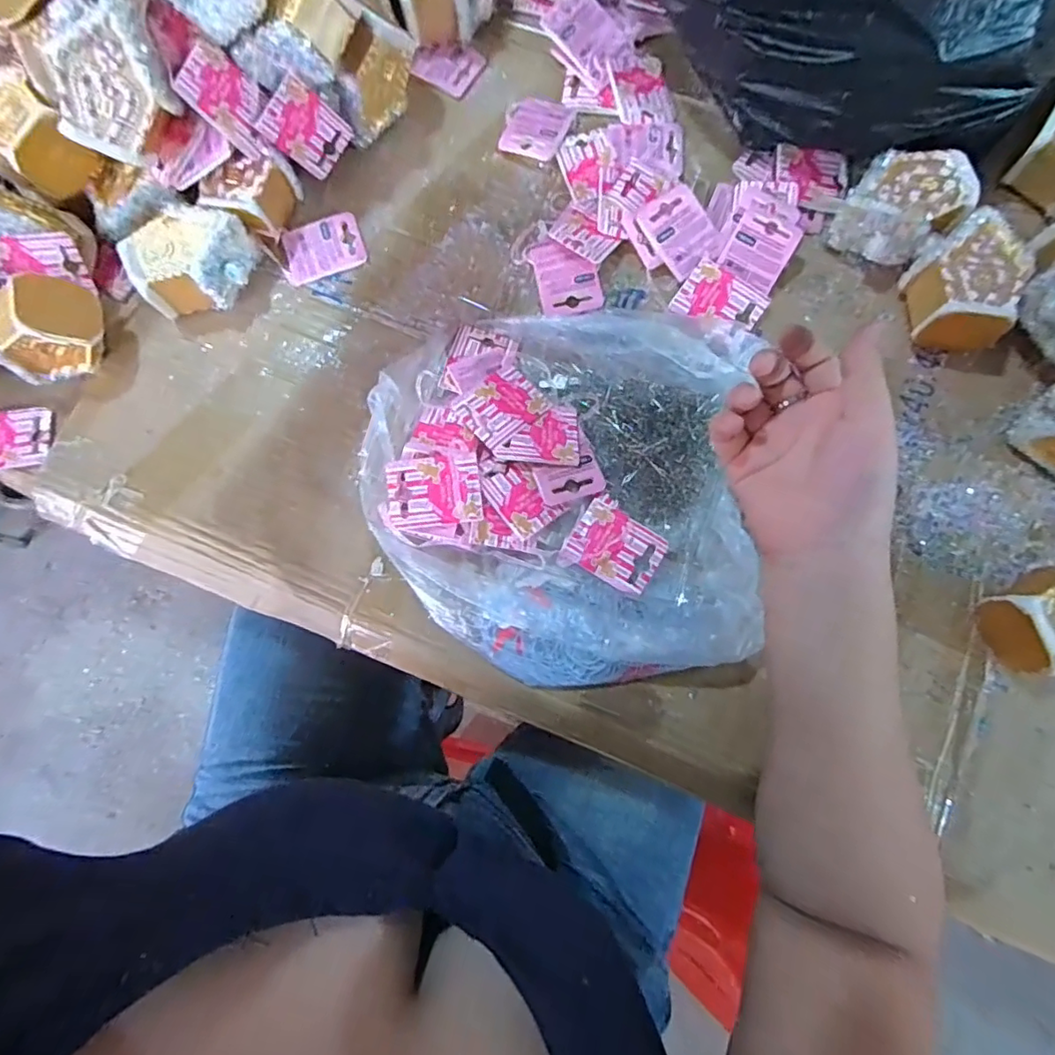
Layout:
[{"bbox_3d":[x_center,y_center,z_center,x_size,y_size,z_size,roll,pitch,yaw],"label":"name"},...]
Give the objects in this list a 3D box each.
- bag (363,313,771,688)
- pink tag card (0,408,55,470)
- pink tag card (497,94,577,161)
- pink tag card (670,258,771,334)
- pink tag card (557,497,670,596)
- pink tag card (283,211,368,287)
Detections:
[{"bbox_3d":[0.020,-0.026,0.396,0.255,0.043,0.250,0,79,1],"label":"bag"},{"bbox_3d":[-0.397,-0.068,0.439,0.063,0.004,0.045,-9,78,-1],"label":"pink tag card"},{"bbox_3d":[0.006,-0.324,0.461,0.052,0.004,0.057,21,80,5],"label":"pink tag card"},{"bbox_3d":[0.145,-0.169,0.427,0.061,0.011,0.041,31,81,7],"label":"pink tag card"},{"bbox_3d":[0.057,0.015,0.382,0.060,0.005,0.049,31,81,11],"label":"pink tag card"},{"bbox_3d":[-0.162,-0.222,0.455,0.064,0.004,0.047,-21,86,-2],"label":"pink tag card"}]

